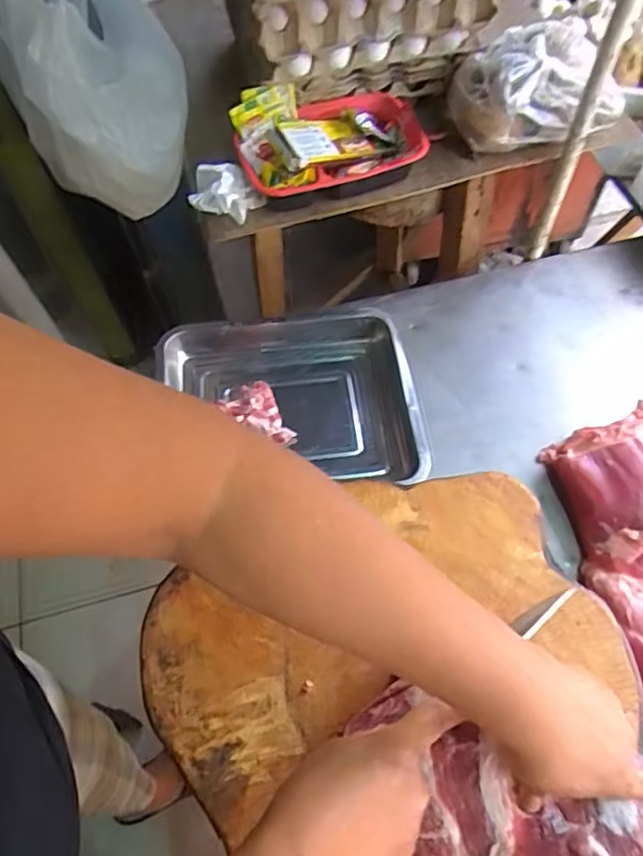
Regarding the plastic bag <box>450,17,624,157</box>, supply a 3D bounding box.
[{"bbox_3d":[0.252,-0.399,0.715,0.200,0.085,0.127,19,64,13],"label":"plastic bag"}]

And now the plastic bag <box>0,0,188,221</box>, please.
[{"bbox_3d":[-0.292,-0.463,0.705,0.210,0.431,0.161,-18,31,-7],"label":"plastic bag"}]

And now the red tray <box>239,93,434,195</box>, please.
[{"bbox_3d":[0.009,-0.347,0.730,0.219,0.046,0.141,-14,61,-5],"label":"red tray"}]

